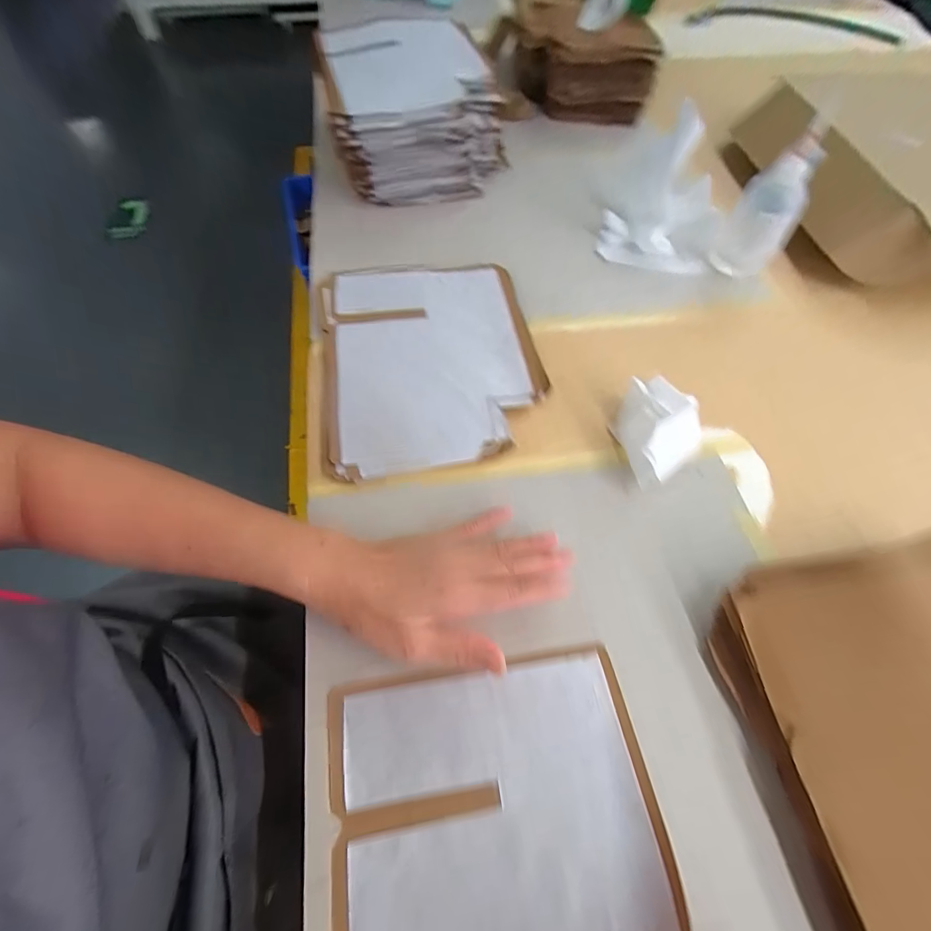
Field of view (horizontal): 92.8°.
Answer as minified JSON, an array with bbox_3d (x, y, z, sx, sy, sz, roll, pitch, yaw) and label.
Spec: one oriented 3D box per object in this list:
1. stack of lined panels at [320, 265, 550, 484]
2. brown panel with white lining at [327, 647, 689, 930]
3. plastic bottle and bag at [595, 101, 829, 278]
[{"bbox_3d":[-0.037,-0.108,0.441,0.214,0.035,0.246,-10,61,-8],"label":"stack of lined panels"},{"bbox_3d":[0.024,0.243,0.247,0.190,0.009,0.238,-7,61,-6],"label":"brown panel with white lining"},{"bbox_3d":[0.267,-0.302,0.515,0.195,0.149,0.091,6,60,1],"label":"plastic bottle and bag"}]

